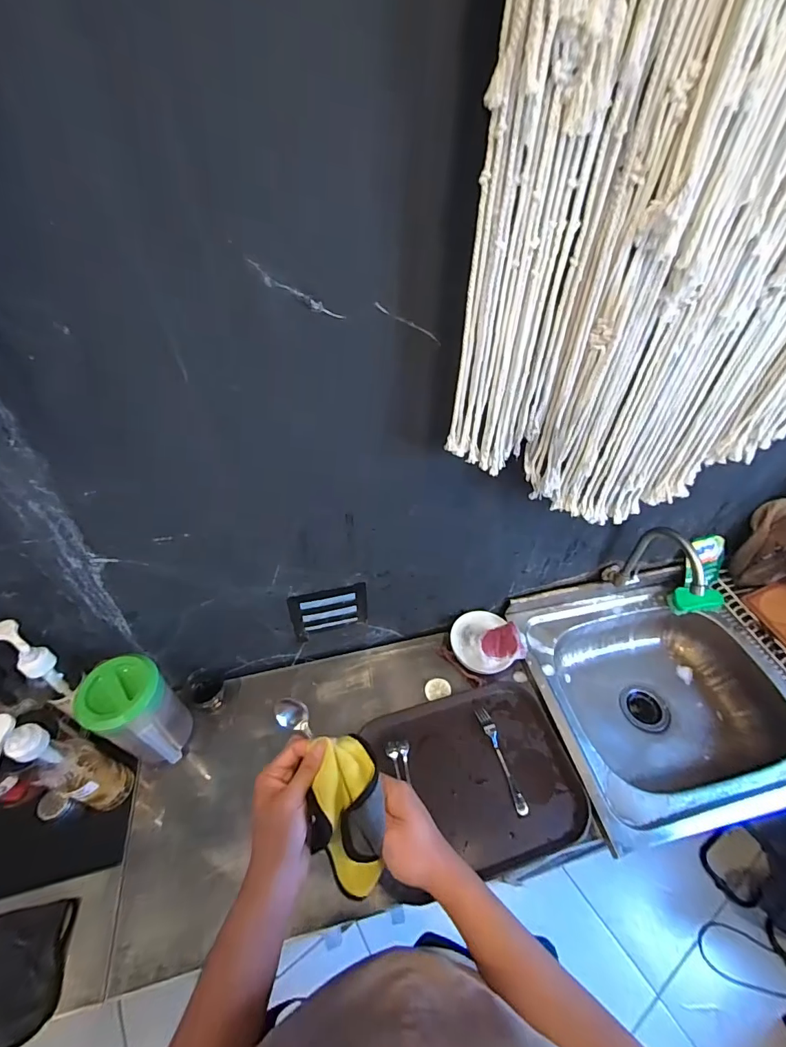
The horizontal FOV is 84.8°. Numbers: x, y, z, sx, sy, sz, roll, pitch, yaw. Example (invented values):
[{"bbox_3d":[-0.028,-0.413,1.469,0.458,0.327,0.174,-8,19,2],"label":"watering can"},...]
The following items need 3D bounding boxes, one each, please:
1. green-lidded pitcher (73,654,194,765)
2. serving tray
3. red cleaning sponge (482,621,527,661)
[{"bbox_3d":[-0.449,0.352,0.786,0.141,0.219,0.124,23,50,20],"label":"green-lidded pitcher"},{"bbox_3d":[0.149,0.480,0.828,0.373,0.034,0.299,-12,48,-12],"label":"serving tray"},{"bbox_3d":[0.243,0.268,0.951,0.085,0.011,0.079,-24,52,10],"label":"red cleaning sponge"}]

